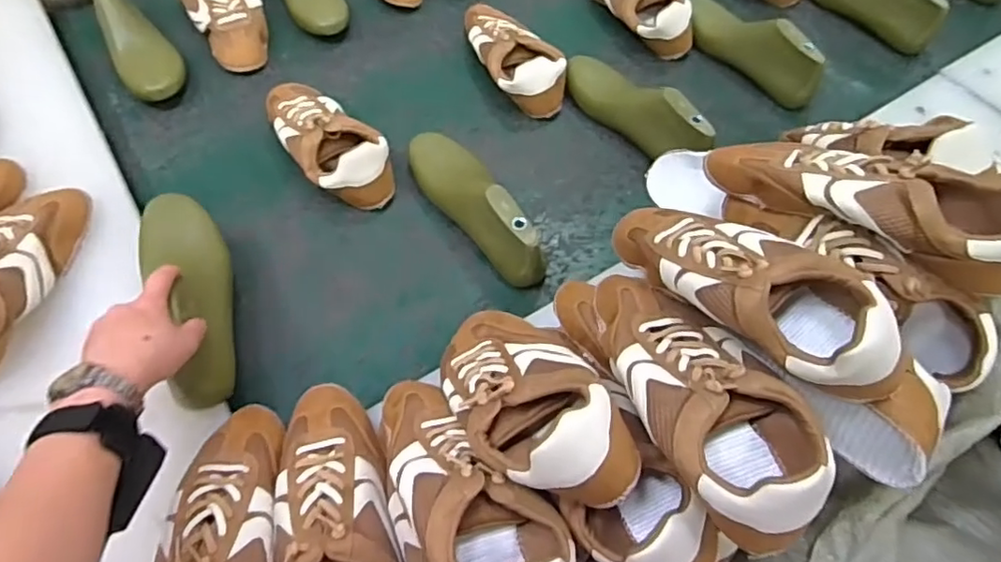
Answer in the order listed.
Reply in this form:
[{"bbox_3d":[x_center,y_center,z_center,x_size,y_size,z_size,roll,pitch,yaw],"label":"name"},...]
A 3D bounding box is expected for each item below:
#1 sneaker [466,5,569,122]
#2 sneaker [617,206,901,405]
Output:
[{"bbox_3d":[0.014,-0.328,0.859,0.102,0.068,0.225,-26,64,-15],"label":"sneaker"},{"bbox_3d":[0.186,-0.001,0.464,0.089,0.074,0.233,-36,50,-19],"label":"sneaker"}]

